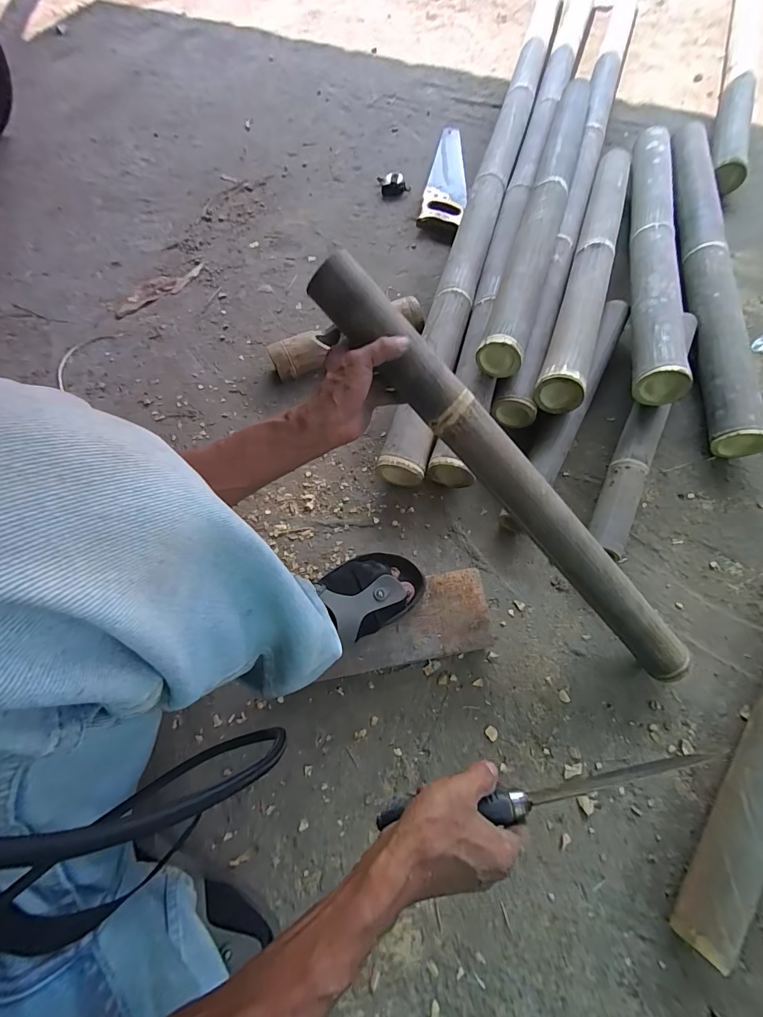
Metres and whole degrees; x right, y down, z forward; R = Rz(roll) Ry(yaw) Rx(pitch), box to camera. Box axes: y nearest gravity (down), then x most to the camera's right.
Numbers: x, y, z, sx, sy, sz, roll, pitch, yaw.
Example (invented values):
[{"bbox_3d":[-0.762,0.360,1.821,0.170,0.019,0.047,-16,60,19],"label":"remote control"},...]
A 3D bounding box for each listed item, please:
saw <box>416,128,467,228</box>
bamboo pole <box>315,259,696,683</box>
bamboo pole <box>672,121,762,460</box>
[{"bbox_3d":[0.196,-0.966,1.097,0.116,0.024,0.500,9,68,6],"label":"saw"},{"bbox_3d":[0.178,-0.018,0.484,0.681,0.054,0.060,45,73,-11],"label":"bamboo pole"},{"bbox_3d":[0.722,-0.562,0.862,0.092,0.105,0.998,8,70,8],"label":"bamboo pole"}]

